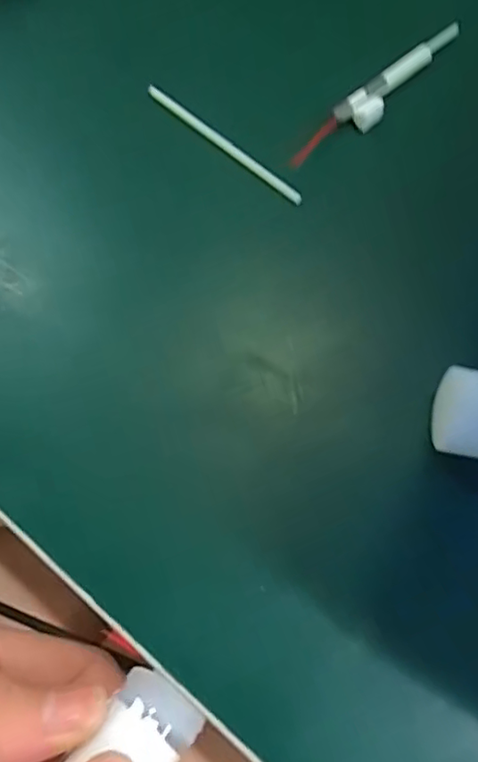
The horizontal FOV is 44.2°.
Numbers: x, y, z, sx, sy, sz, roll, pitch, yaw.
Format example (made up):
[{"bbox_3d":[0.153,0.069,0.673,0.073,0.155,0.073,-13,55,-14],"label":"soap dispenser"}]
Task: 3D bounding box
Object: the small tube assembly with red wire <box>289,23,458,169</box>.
[{"bbox_3d":[0.046,-0.092,0.189,0.010,0.007,0.082,41,73,11],"label":"small tube assembly with red wire"}]

